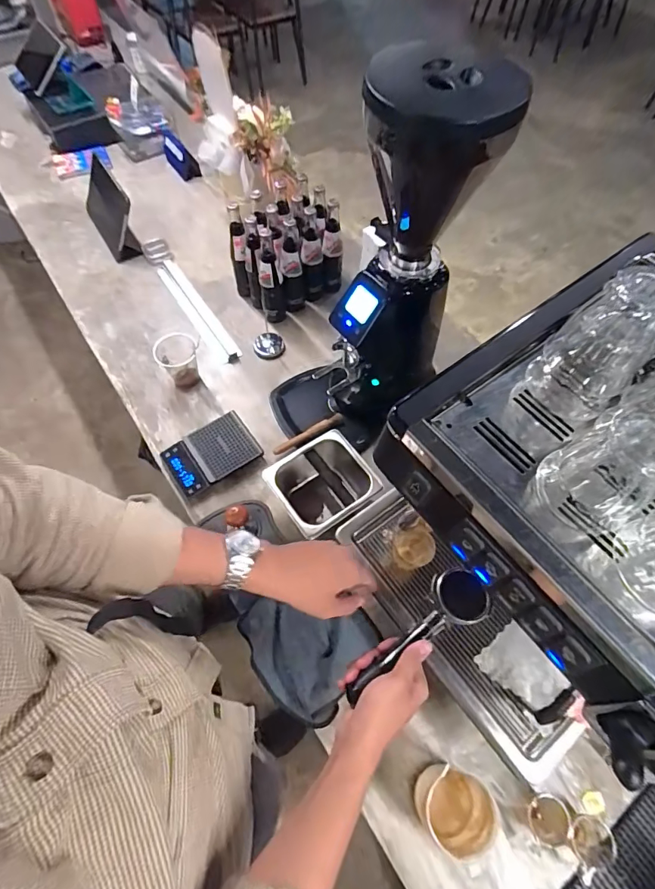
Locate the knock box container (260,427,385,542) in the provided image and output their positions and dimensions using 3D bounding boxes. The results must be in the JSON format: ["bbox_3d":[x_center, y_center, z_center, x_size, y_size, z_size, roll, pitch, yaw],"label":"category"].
[{"bbox_3d":[-0.004,0.084,0.848,0.183,0.105,0.156,-30,64,-16],"label":"knock box container"}]

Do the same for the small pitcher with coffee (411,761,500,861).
[{"bbox_3d":[0.177,0.507,0.612,0.087,0.104,0.088,0,60,0],"label":"small pitcher with coffee"}]

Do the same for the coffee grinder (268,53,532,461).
[{"bbox_3d":[0.047,-0.251,0.772,0.331,0.630,0.173,-22,62,-12],"label":"coffee grinder"}]

